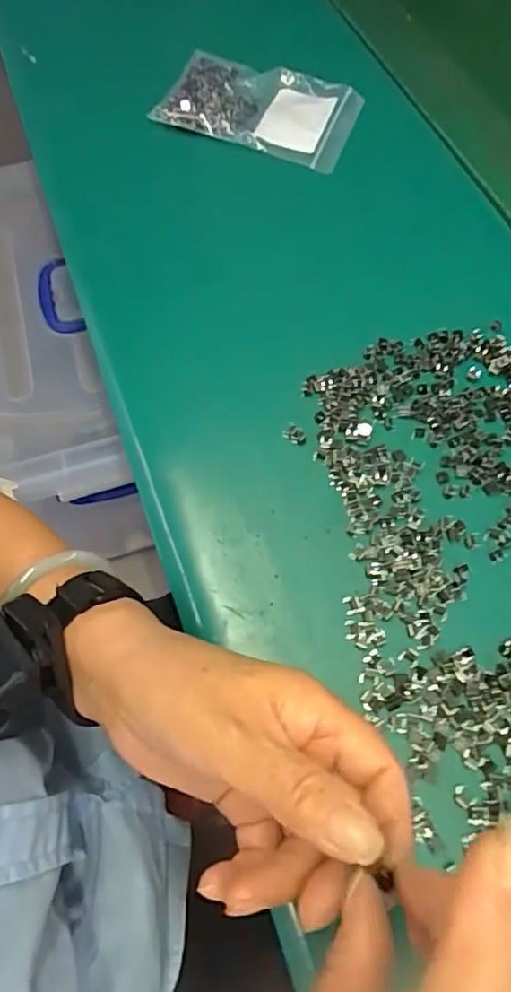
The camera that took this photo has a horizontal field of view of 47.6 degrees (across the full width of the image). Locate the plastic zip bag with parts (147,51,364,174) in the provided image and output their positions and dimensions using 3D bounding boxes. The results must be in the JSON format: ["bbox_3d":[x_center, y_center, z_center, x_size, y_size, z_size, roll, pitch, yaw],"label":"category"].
[{"bbox_3d":[0.003,-0.312,0.465,0.146,0.029,0.090,16,66,10],"label":"plastic zip bag with parts"}]

